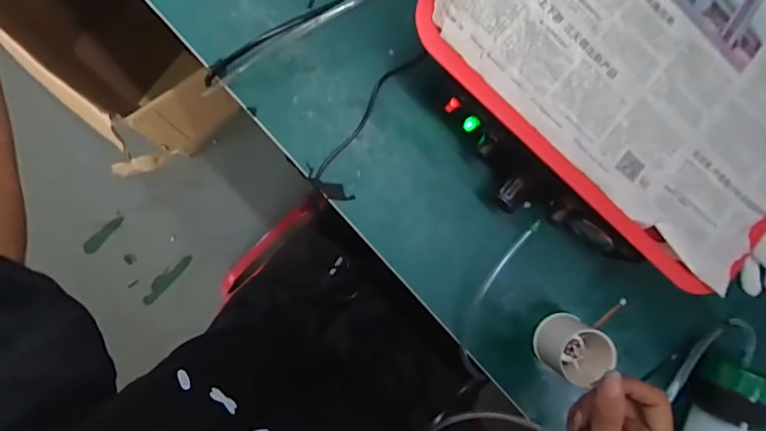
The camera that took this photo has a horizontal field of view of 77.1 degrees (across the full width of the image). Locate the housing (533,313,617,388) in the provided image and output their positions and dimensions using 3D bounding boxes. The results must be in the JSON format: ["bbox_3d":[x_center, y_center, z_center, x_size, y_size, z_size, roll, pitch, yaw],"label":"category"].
[{"bbox_3d":[0.180,0.126,0.457,0.062,0.038,0.053,34,88,-9],"label":"housing"}]

